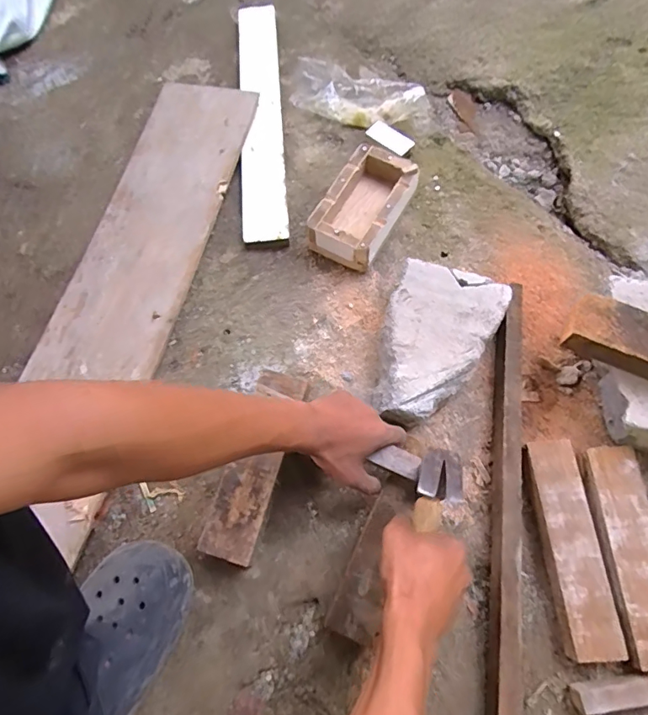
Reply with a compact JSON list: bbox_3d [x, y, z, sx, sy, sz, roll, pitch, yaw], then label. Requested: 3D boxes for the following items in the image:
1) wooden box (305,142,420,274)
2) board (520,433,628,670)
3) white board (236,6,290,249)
[{"bbox_3d":[0.058,-0.215,0.699,0.102,0.062,0.178,29,72,12],"label":"wooden box"},{"bbox_3d":[0.272,0.209,0.539,0.059,0.038,0.225,-5,68,0],"label":"board"},{"bbox_3d":[-0.106,-0.414,0.799,0.066,0.032,0.528,-5,68,0],"label":"white board"}]

